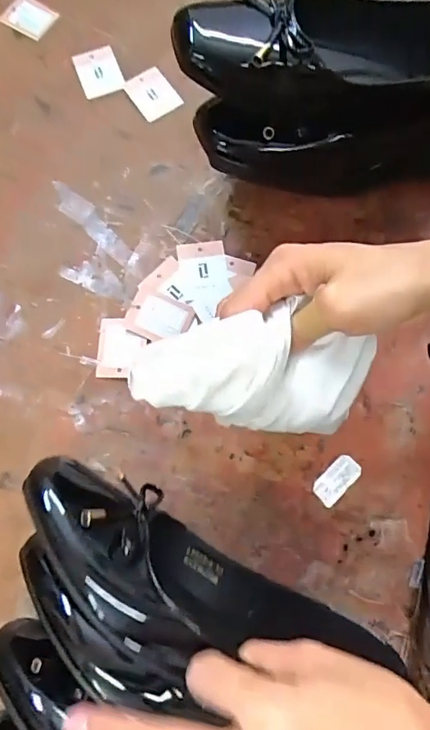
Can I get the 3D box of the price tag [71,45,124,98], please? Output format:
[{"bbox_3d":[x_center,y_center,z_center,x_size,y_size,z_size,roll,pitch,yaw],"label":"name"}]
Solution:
[{"bbox_3d":[-0.114,-0.288,0.485,0.039,0.008,0.053,-20,74,-6],"label":"price tag"}]

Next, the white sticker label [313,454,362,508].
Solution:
[{"bbox_3d":[0.092,0.087,0.375,0.040,0.004,0.020,-45,73,-6],"label":"white sticker label"}]

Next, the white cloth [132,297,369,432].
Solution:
[{"bbox_3d":[0.021,0.002,0.273,0.126,0.044,0.057,7,72,-19],"label":"white cloth"}]

